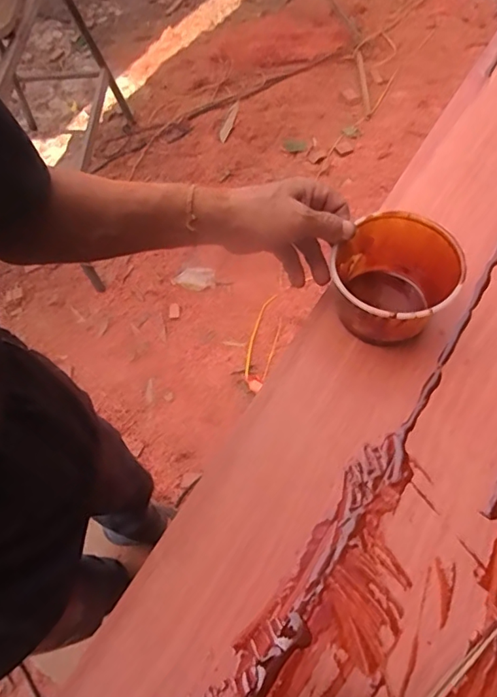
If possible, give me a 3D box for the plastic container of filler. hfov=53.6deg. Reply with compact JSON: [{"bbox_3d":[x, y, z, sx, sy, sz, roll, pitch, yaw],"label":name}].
[{"bbox_3d":[0.132,-0.055,0.470,0.104,0.090,0.111,-1,62,1],"label":"plastic container of filler"}]

